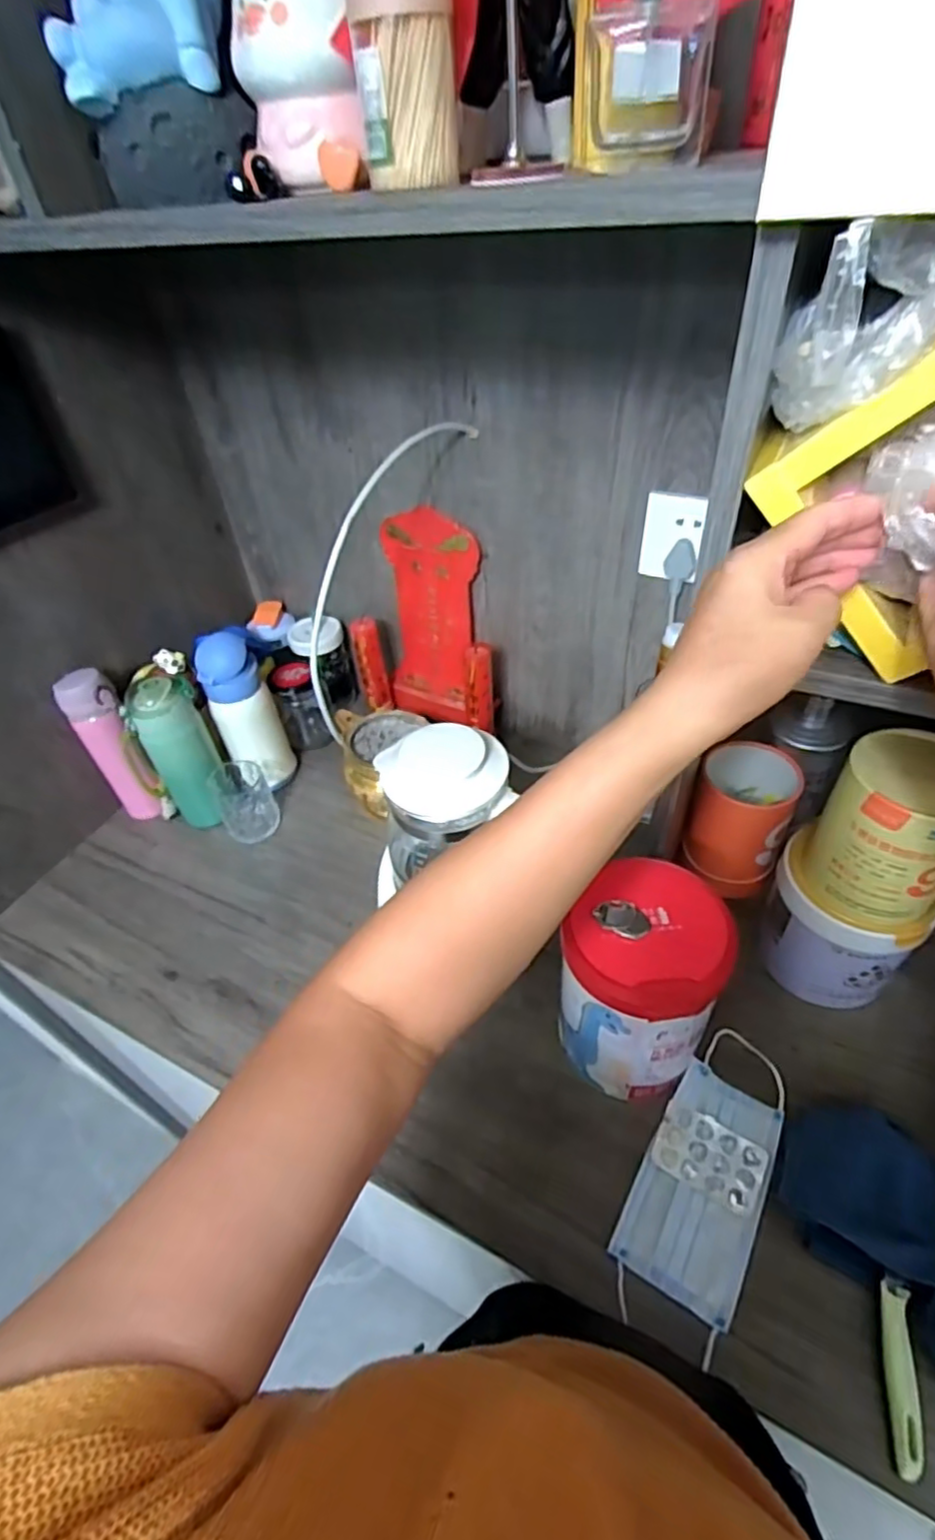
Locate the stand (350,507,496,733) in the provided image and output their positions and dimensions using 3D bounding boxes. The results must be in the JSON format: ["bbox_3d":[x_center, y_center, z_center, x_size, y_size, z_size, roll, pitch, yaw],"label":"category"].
[{"bbox_3d":[-0.048,-0.178,0.856,0.203,0.267,0.087,20,50,24],"label":"stand"}]

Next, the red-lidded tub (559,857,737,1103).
[{"bbox_3d":[0.145,0.187,0.554,0.113,0.191,0.114,-3,44,3],"label":"red-lidded tub"}]

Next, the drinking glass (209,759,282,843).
[{"bbox_3d":[-0.286,0.041,0.843,0.068,0.083,0.074,-3,44,3],"label":"drinking glass"}]

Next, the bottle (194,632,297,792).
[{"bbox_3d":[-0.282,-0.067,0.835,0.078,0.206,0.064,-21,46,-15],"label":"bottle"}]

